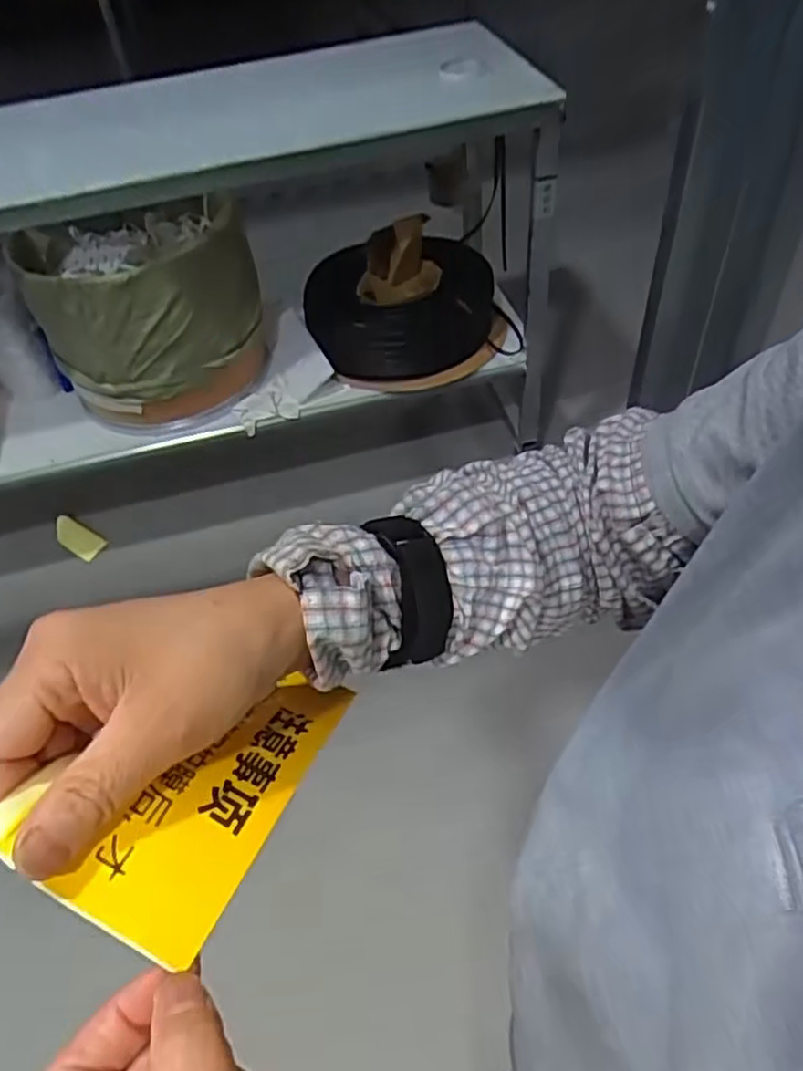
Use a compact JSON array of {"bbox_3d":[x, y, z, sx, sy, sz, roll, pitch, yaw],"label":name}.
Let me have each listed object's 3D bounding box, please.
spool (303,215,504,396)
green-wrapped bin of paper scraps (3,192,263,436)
[{"bbox_3d":[0.008,-0.547,1.690,0.461,0.294,0.420,1,50,7],"label":"spool"},{"bbox_3d":[-0.516,-0.488,1.504,0.457,0.461,0.475,-23,51,-13],"label":"green-wrapped bin of paper scraps"}]

